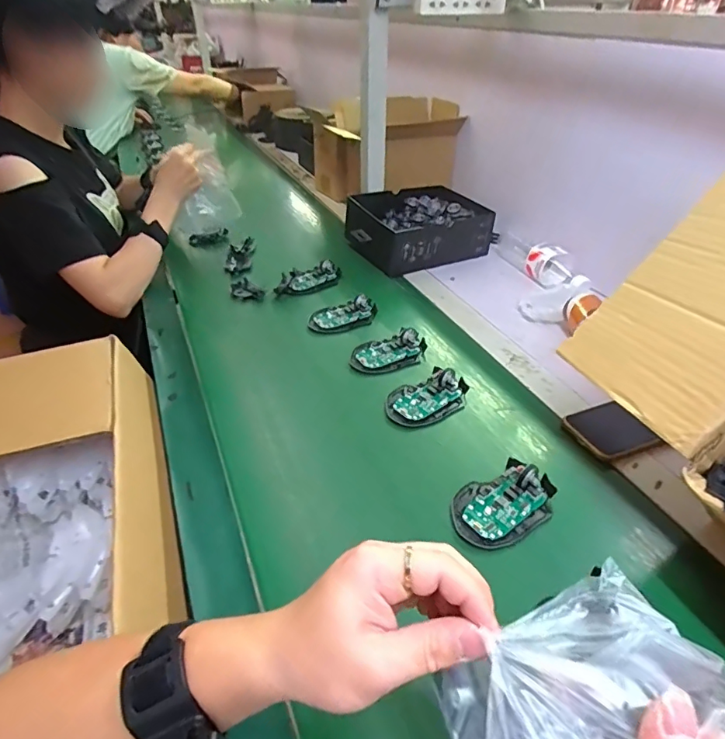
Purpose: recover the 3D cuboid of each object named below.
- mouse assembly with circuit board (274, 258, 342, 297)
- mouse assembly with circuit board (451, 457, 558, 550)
[{"bbox_3d":[-0.096,-0.161,0.876,0.128,0.034,0.049,-23,43,-28],"label":"mouse assembly with circuit board"},{"bbox_3d":[0.143,0.128,0.489,0.114,0.028,0.071,-20,41,-25],"label":"mouse assembly with circuit board"}]

